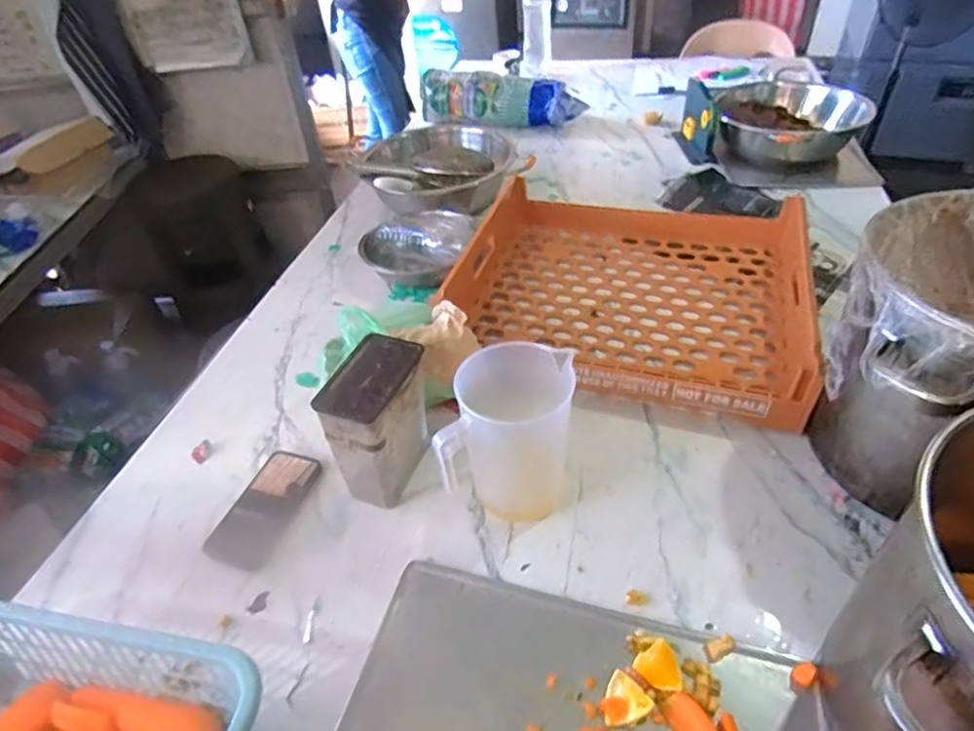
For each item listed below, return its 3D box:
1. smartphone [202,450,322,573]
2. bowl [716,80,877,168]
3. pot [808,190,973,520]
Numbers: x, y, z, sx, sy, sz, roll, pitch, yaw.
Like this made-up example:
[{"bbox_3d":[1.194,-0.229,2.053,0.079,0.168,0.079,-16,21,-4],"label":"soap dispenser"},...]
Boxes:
[{"bbox_3d":[-0.293,0.185,0.787,0.089,0.004,0.172,10,46,14],"label":"smartphone"},{"bbox_3d":[0.724,-0.584,1.433,0.332,0.117,0.253,24,51,27],"label":"bowl"},{"bbox_3d":[0.551,-0.001,0.665,0.291,0.268,0.312,-3,43,2],"label":"pot"}]

